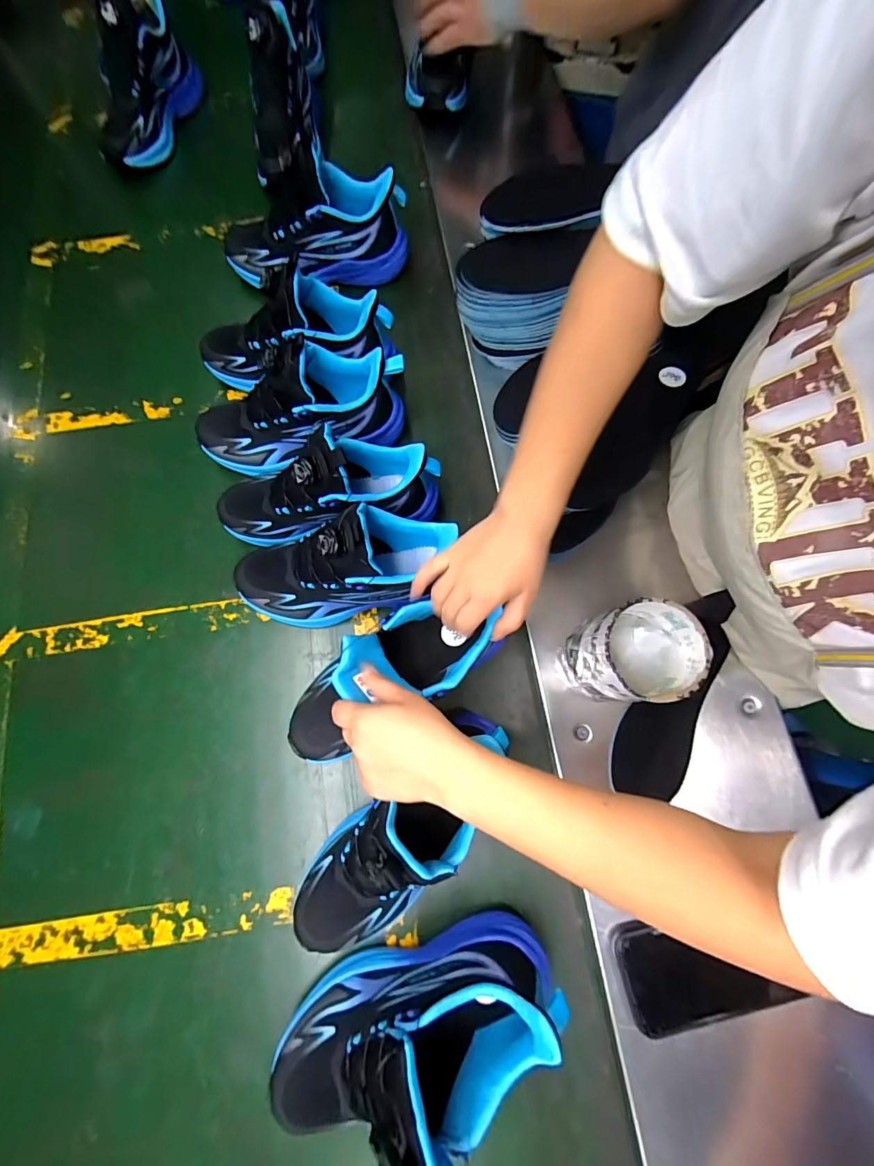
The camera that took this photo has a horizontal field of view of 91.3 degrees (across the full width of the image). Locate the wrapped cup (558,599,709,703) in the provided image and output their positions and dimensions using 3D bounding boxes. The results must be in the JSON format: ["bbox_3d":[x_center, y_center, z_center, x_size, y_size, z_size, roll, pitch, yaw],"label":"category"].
[{"bbox_3d":[0.173,0.065,0.389,0.084,0.105,0.076,5,76,0],"label":"wrapped cup"}]

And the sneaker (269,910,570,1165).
[{"bbox_3d":[-0.018,0.359,0.328,0.231,0.151,0.086,-16,76,-3],"label":"sneaker"}]

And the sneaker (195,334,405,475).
[{"bbox_3d":[-0.158,-0.200,0.483,0.242,0.130,0.094,-15,76,-3],"label":"sneaker"}]

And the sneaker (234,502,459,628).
[{"bbox_3d":[-0.096,-0.019,0.427,0.227,0.126,0.084,-10,76,-2],"label":"sneaker"}]

